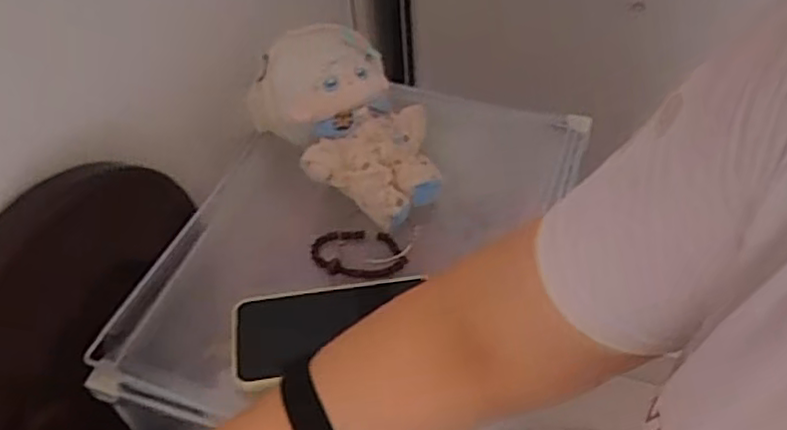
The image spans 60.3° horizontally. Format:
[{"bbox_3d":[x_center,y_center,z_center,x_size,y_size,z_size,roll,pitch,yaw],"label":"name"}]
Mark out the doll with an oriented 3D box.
[{"bbox_3d":[-0.034,-0.094,0.617,0.132,0.092,0.191,-31,53,-21],"label":"doll"}]

